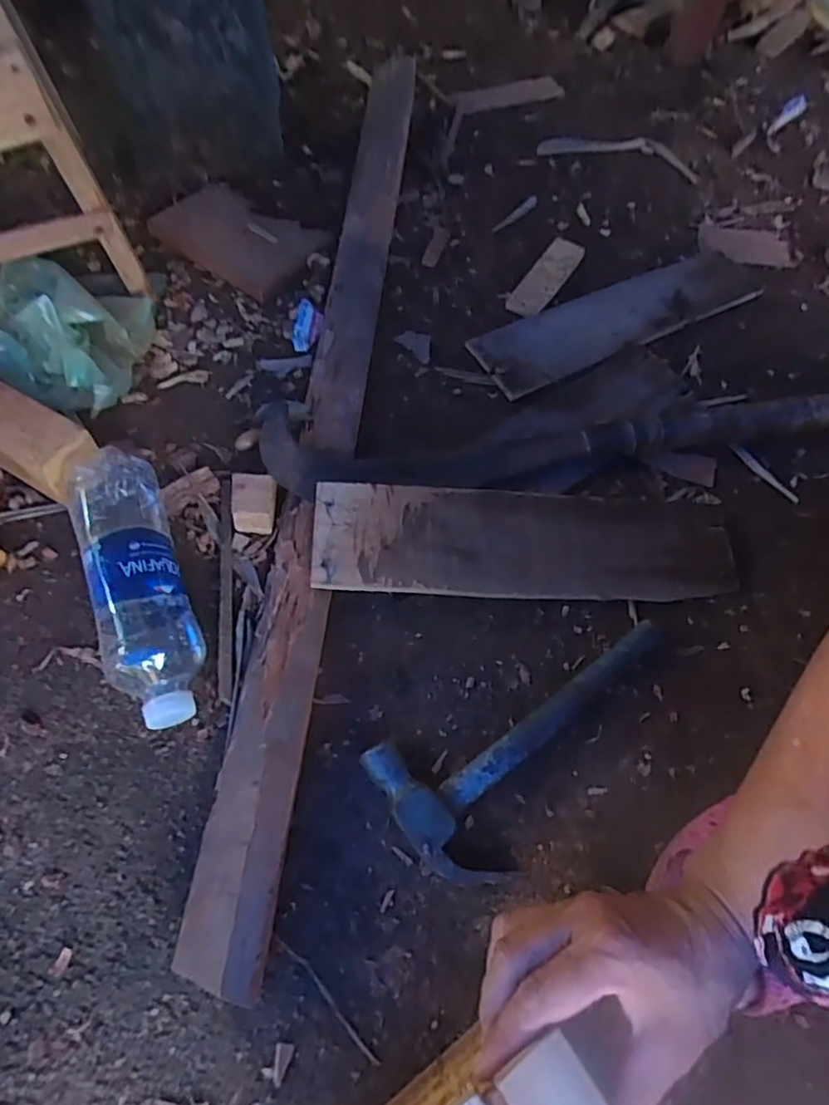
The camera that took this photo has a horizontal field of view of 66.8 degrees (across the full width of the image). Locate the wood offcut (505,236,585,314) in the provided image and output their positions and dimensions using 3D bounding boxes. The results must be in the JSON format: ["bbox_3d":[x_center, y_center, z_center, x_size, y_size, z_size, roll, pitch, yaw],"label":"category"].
[{"bbox_3d":[0.141,-0.294,0.667,0.039,0.009,0.121,33,66,12],"label":"wood offcut"}]

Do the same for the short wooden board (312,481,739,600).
[{"bbox_3d":[0.092,-0.010,0.491,0.331,0.013,0.090,1,69,-9],"label":"short wooden board"}]

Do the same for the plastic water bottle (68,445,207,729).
[{"bbox_3d":[-0.201,0.018,0.455,0.064,0.062,0.226,-20,66,-13],"label":"plastic water bottle"}]

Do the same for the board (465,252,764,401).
[{"bbox_3d":[0.220,-0.246,0.644,0.347,0.017,0.079,-26,68,-15],"label":"board"}]

